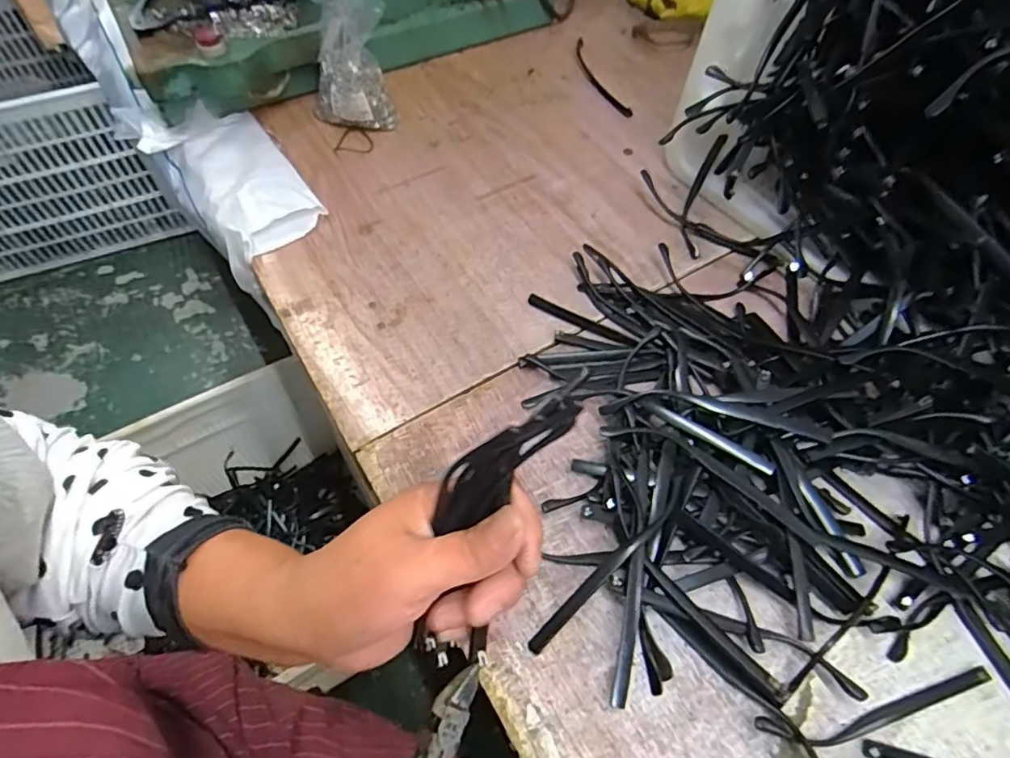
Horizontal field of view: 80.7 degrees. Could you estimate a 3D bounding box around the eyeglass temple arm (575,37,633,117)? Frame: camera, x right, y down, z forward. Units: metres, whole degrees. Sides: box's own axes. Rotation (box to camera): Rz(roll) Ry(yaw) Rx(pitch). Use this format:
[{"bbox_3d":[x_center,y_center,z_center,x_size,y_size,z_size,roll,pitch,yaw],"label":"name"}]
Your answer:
[{"bbox_3d":[0.095,-0.313,0.612,0.018,0.009,0.145,-13,58,-8],"label":"eyeglass temple arm"}]

